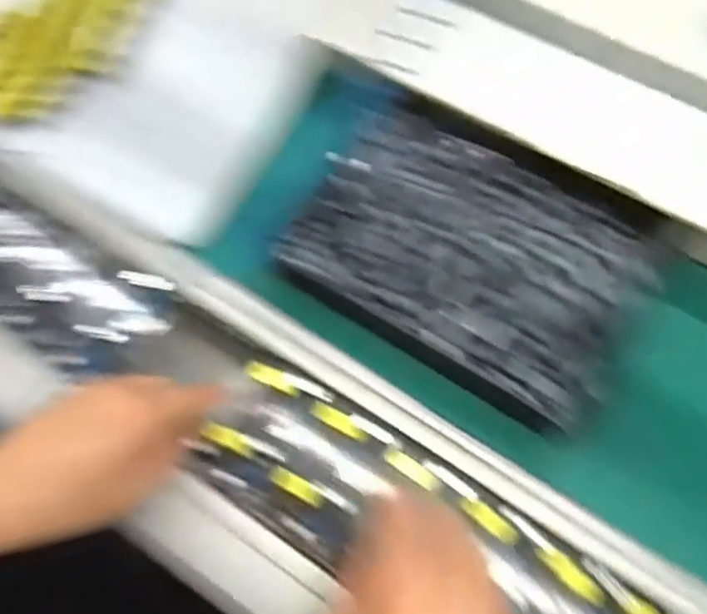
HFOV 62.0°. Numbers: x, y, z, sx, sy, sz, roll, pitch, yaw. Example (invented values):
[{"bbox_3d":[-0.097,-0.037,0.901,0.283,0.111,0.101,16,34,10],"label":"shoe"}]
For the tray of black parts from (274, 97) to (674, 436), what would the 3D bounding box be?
[{"bbox_3d":[0.080,-0.034,0.397,0.219,0.035,0.167,30,71,13],"label":"tray of black parts"}]

